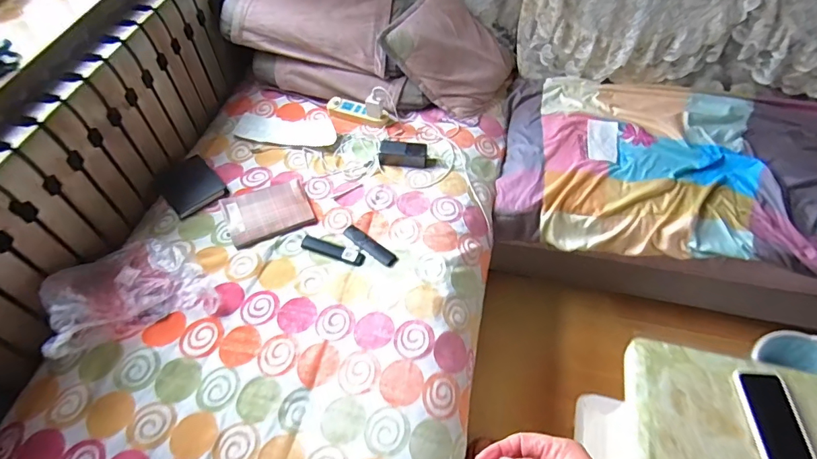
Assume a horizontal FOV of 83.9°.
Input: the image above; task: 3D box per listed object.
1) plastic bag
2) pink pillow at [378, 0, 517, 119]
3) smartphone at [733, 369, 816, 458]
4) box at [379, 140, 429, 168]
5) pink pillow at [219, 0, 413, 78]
[{"bbox_3d":[-0.585,0.113,0.955,0.279,0.110,0.242,-26,55,-18],"label":"plastic bag"},{"bbox_3d":[0.143,-0.538,1.364,0.371,0.074,0.351,40,64,-12],"label":"pink pillow"},{"bbox_3d":[0.627,0.324,0.777,0.088,0.011,0.163,2,56,4],"label":"smartphone"},{"bbox_3d":[-0.014,-0.204,1.222,0.127,0.036,0.065,3,51,4],"label":"box"},{"bbox_3d":[-0.262,-0.651,1.365,0.486,0.169,0.339,6,51,7],"label":"pink pillow"}]

